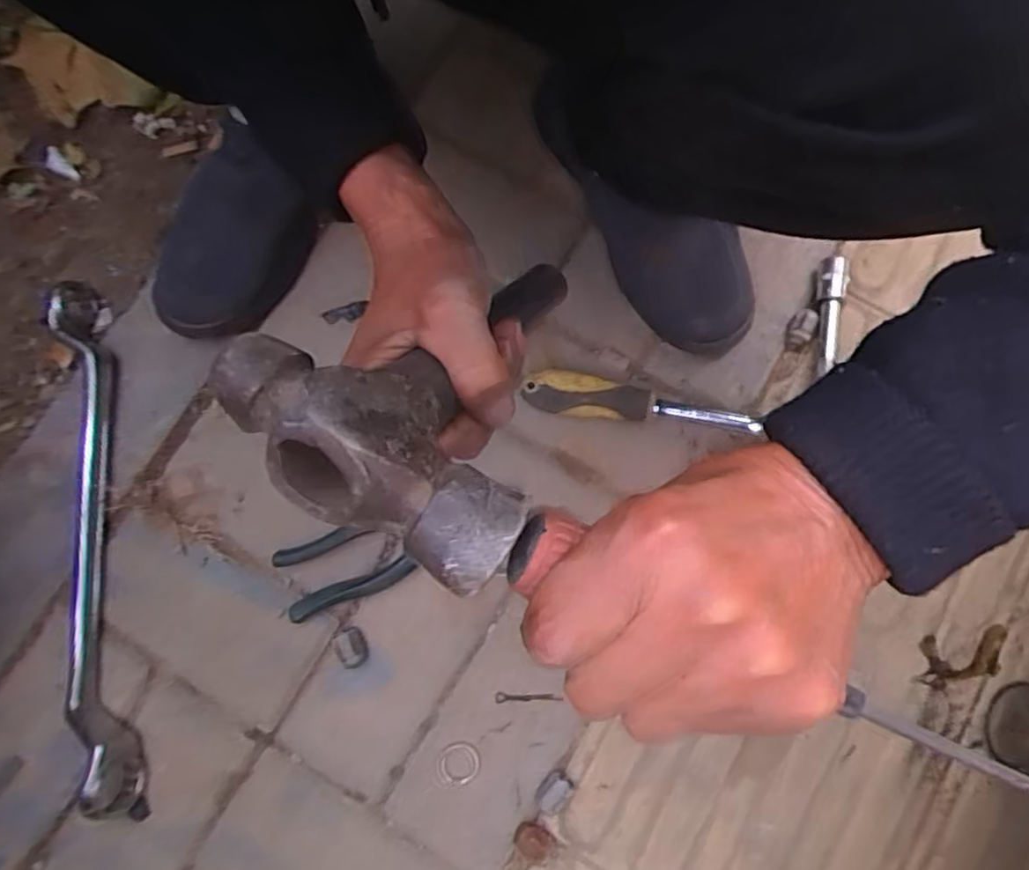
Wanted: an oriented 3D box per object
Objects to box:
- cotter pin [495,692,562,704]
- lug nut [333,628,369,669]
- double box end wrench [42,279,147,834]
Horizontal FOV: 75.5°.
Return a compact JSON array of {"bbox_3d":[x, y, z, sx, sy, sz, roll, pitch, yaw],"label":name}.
[{"bbox_3d":[0.011,0.204,0.515,0.051,0.004,0.008,-1,79,-1],"label":"cotter pin"},{"bbox_3d":[-0.127,0.166,0.517,0.023,0.022,0.031,-15,80,-4],"label":"lug nut"},{"bbox_3d":[-0.335,0.086,0.515,0.048,0.039,0.402,-12,80,-3],"label":"double box end wrench"}]

